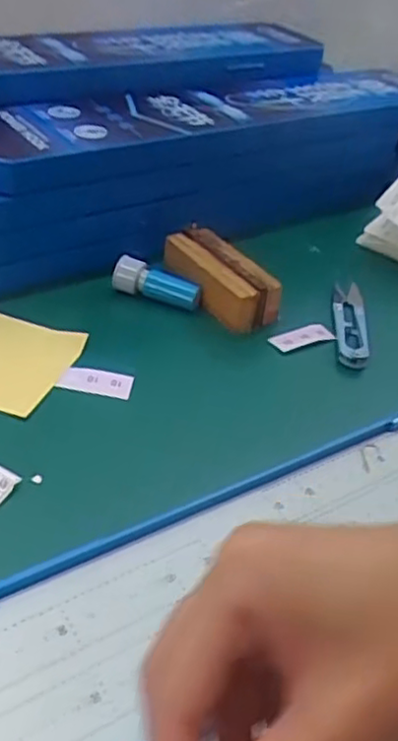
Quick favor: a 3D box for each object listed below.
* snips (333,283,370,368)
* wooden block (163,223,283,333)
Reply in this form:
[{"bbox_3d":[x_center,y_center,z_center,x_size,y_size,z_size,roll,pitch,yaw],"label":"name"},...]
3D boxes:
[{"bbox_3d":[0.106,-0.035,0.476,0.022,0.009,0.093,7,38,0],"label":"snips"},{"bbox_3d":[0.013,-0.067,0.481,0.041,0.031,0.094,-23,47,-33],"label":"wooden block"}]

